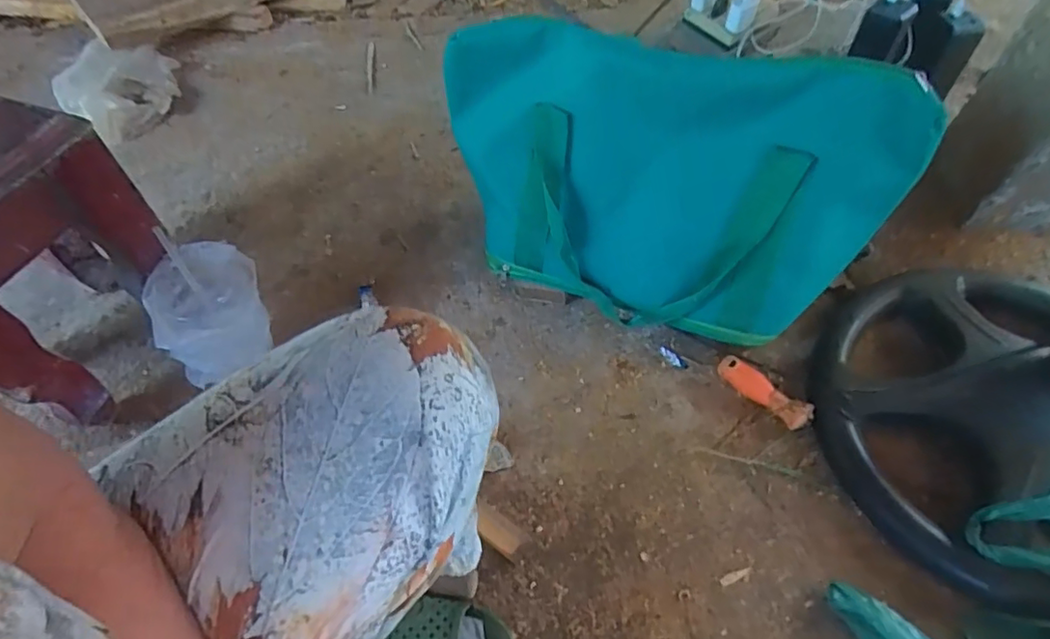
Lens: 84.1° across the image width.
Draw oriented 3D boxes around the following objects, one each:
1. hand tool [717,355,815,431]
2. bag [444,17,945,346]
[{"bbox_3d":[0.269,0.080,0.656,0.107,0.024,0.031,39,66,21],"label":"hand tool"},{"bbox_3d":[0.142,-0.144,0.644,0.464,0.295,0.070,12,31,10],"label":"bag"}]

